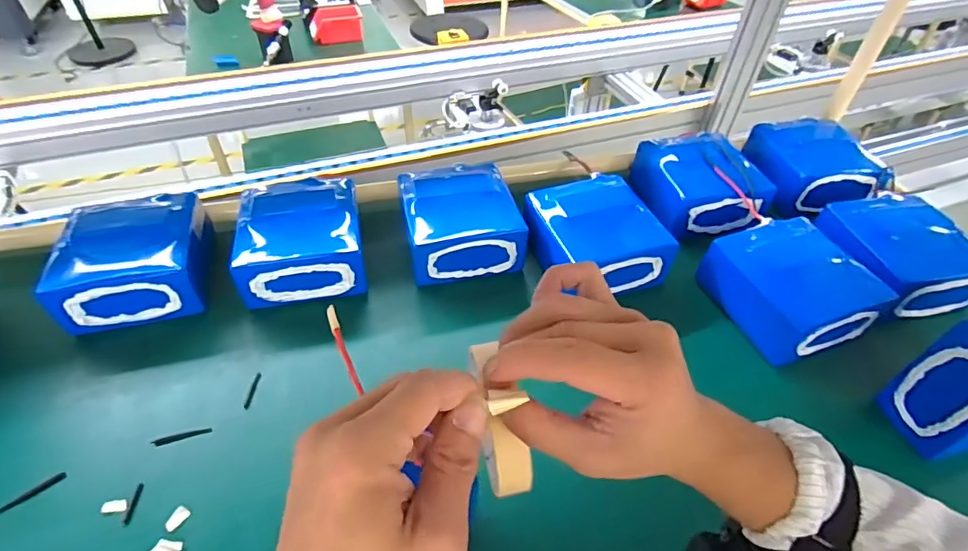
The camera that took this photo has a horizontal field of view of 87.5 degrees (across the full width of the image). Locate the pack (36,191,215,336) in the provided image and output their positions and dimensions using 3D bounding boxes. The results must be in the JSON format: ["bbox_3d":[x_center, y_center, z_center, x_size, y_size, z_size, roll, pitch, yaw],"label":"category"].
[{"bbox_3d":[-0.413,-0.015,0.612,0.149,0.099,0.142,-10,48,-12],"label":"pack"}]

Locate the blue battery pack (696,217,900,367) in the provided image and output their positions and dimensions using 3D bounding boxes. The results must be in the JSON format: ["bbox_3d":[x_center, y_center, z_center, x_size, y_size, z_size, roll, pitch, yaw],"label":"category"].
[{"bbox_3d":[0.374,0.011,0.608,0.144,0.085,0.156,-16,49,-17],"label":"blue battery pack"}]

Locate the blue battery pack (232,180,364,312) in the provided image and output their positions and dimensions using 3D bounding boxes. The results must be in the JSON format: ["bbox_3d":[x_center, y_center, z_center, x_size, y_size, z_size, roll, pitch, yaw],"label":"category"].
[{"bbox_3d":[-0.227,-0.041,0.640,0.146,0.098,0.142,-8,47,-11],"label":"blue battery pack"}]

